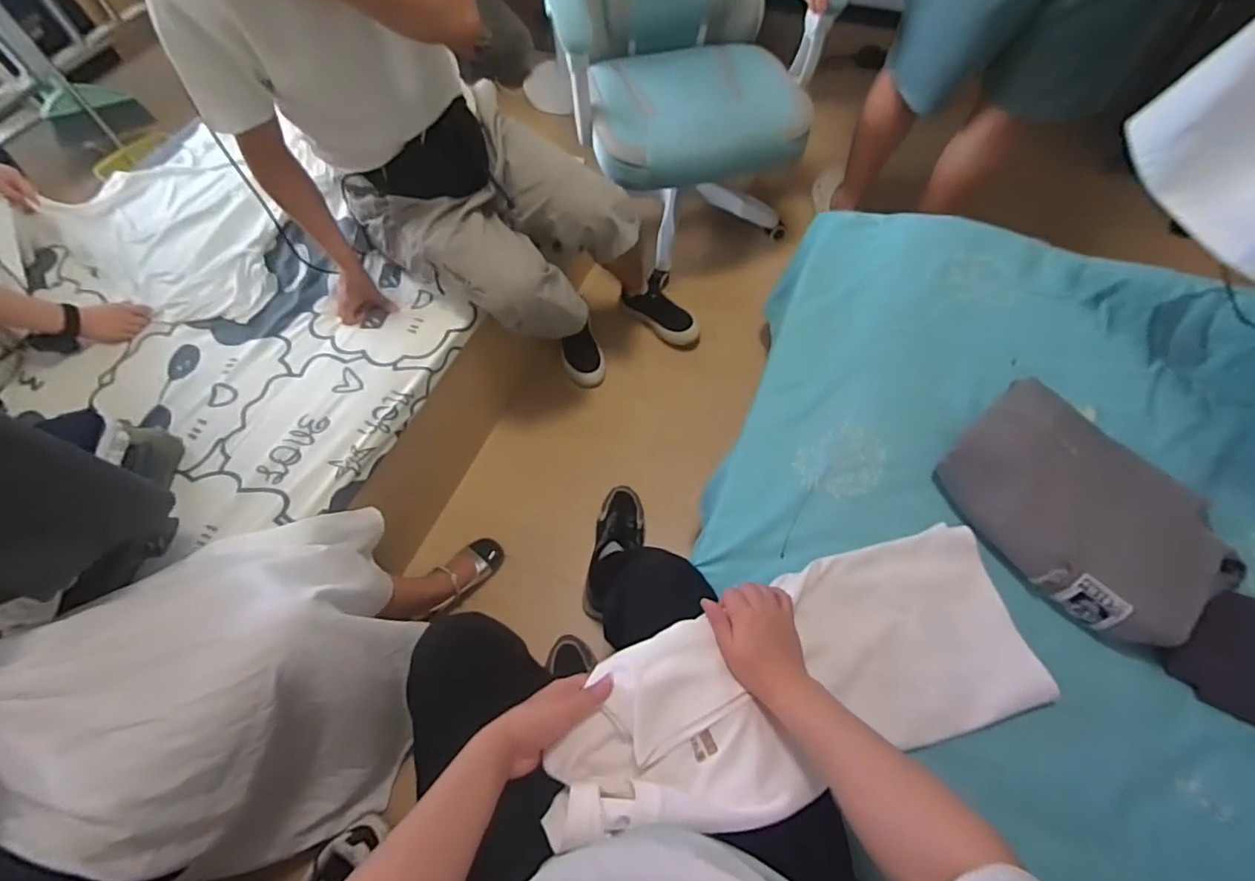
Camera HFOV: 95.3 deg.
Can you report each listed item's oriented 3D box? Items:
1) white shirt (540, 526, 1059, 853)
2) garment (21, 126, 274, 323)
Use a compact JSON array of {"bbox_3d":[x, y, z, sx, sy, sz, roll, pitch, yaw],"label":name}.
[{"bbox_3d":[0.240,0.287,0.710,0.617,0.093,0.246,-11,60,-24],"label":"white shirt"},{"bbox_3d":[-1.011,-0.457,1.274,0.401,0.034,0.637,-37,66,-17],"label":"garment"}]

